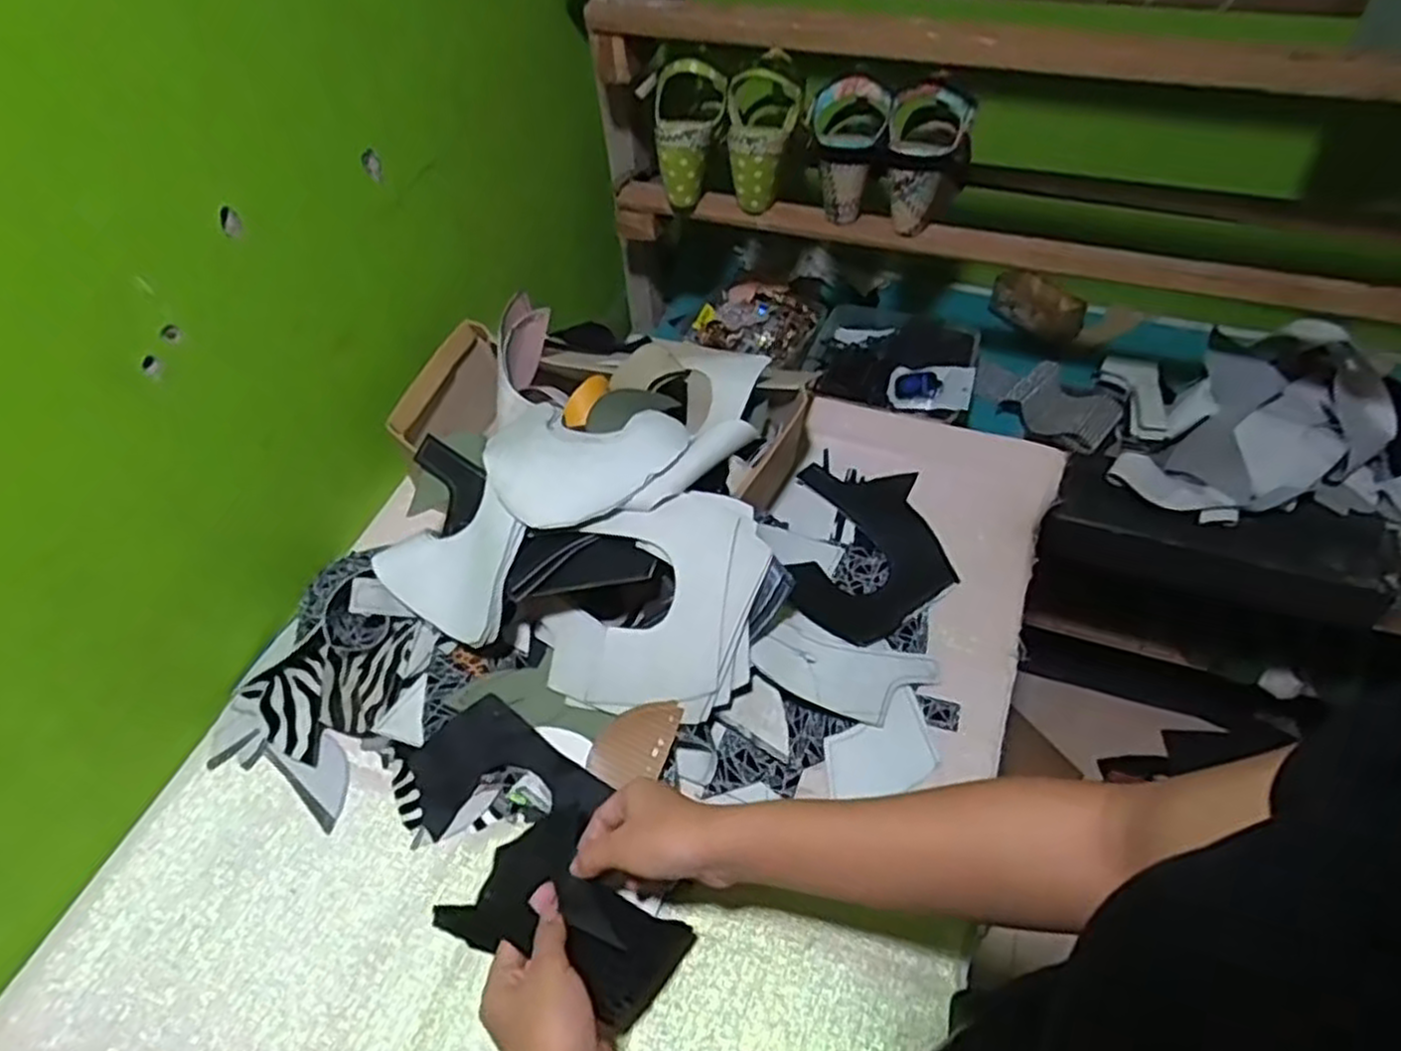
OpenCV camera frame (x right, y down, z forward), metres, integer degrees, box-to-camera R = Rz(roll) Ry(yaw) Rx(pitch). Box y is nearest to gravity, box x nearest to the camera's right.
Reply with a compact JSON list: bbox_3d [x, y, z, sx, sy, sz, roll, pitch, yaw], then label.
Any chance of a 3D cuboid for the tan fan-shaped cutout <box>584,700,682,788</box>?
[{"bbox_3d":[-0.049,0.160,0.583,0.053,0.004,0.072,23,88,6],"label":"tan fan-shaped cutout"}]

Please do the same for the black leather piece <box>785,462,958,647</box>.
[{"bbox_3d":[0.148,0.018,0.699,0.148,0.035,0.191,-3,53,-1],"label":"black leather piece"}]

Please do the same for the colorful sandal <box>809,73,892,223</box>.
[{"bbox_3d":[0.154,-0.395,0.817,0.078,0.127,0.076,5,51,6],"label":"colorful sandal"}]

